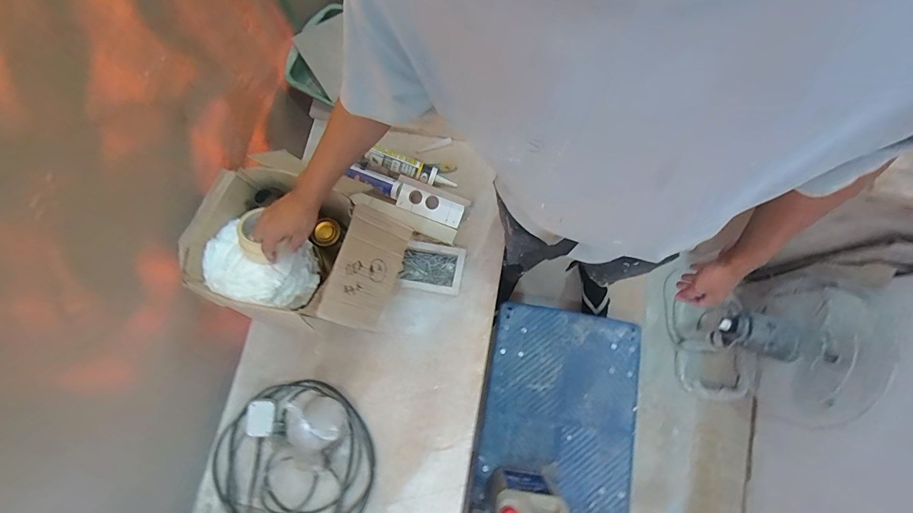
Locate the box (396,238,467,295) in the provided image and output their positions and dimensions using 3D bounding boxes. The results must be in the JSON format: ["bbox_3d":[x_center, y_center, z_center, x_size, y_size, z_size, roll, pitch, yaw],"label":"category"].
[{"bbox_3d":[-0.063,0.028,1.019,0.160,0.041,0.127,11,77,4],"label":"box"}]

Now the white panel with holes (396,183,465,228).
[{"bbox_3d":[-0.073,-0.140,1.059,0.183,0.021,0.066,21,78,6],"label":"white panel with holes"}]

